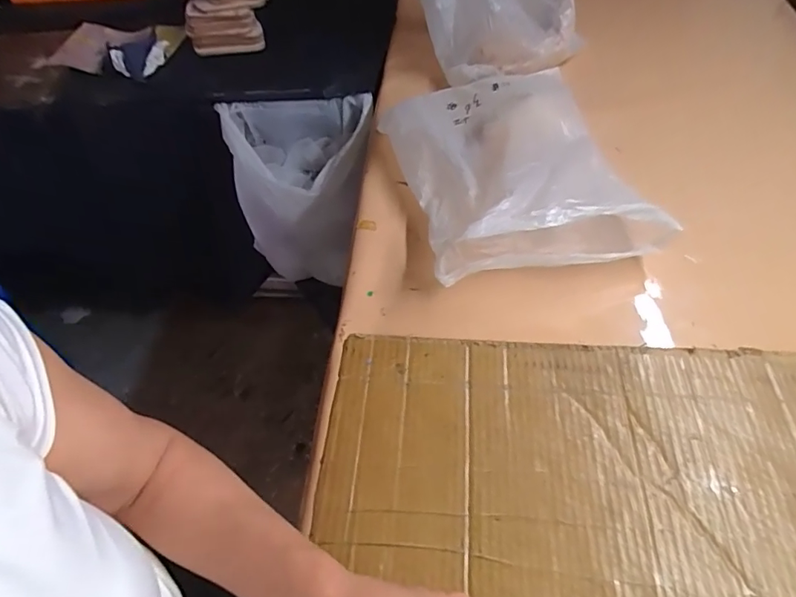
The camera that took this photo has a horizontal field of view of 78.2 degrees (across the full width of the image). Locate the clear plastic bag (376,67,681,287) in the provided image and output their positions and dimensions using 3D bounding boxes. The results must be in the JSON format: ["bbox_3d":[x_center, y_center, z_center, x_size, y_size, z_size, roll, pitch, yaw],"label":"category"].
[{"bbox_3d":[0.138,-0.183,0.615,0.262,0.100,0.343,-12,55,-3],"label":"clear plastic bag"}]

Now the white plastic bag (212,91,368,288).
[{"bbox_3d":[-0.172,-0.185,0.930,0.272,0.328,0.144,1,55,6],"label":"white plastic bag"}]

